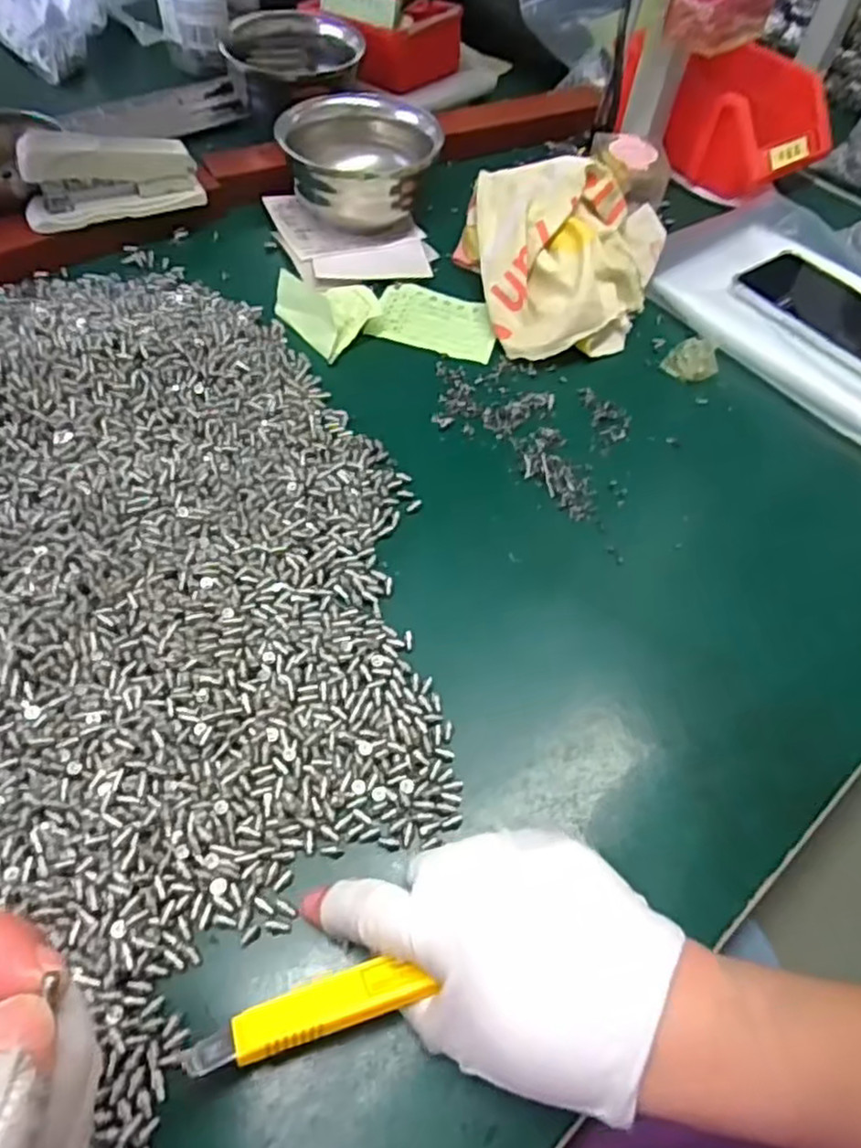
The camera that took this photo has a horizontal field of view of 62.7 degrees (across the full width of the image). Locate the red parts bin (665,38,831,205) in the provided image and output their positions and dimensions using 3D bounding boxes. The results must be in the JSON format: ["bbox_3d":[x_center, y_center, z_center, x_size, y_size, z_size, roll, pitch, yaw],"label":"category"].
[{"bbox_3d":[0.285,-0.397,0.631,0.119,0.079,0.102,-36,67,-24],"label":"red parts bin"}]

